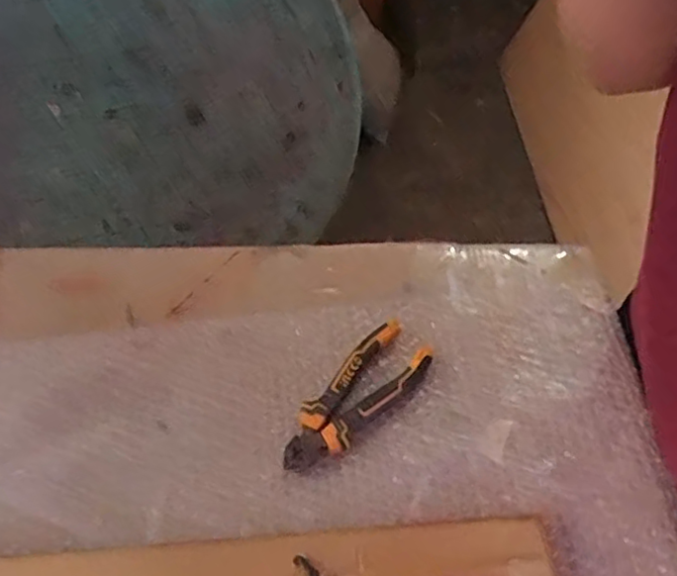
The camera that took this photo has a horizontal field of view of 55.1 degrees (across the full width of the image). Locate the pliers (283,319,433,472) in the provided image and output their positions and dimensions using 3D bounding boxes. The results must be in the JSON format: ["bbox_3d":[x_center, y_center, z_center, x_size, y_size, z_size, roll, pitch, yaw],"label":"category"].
[{"bbox_3d":[0.013,0.087,0.522,0.054,0.022,0.149,39,64,20],"label":"pliers"}]

